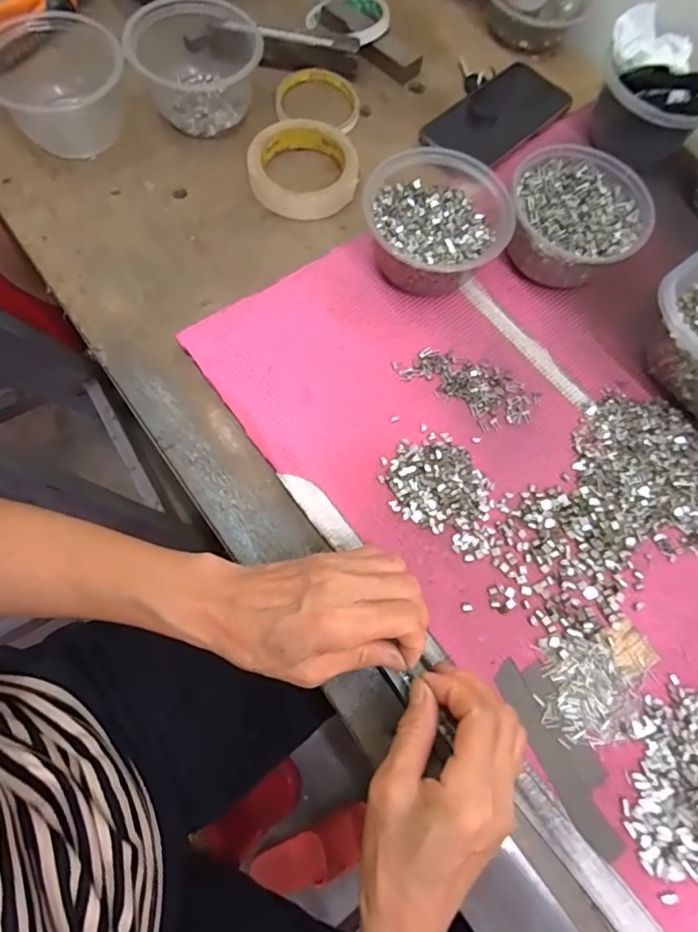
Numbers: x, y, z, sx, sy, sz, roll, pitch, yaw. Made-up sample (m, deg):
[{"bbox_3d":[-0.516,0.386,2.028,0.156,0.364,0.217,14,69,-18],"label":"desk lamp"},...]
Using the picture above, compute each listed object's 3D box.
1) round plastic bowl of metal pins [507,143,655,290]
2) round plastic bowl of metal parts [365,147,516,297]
[{"bbox_3d":[0.188,-0.206,0.435,0.109,0.054,0.107,1,72,-2],"label":"round plastic bowl of metal pins"},{"bbox_3d":[0.071,-0.198,0.423,0.115,0.056,0.122,18,73,3],"label":"round plastic bowl of metal parts"}]

